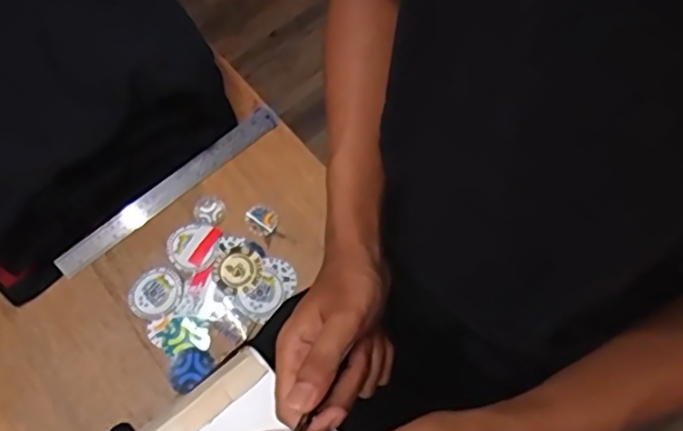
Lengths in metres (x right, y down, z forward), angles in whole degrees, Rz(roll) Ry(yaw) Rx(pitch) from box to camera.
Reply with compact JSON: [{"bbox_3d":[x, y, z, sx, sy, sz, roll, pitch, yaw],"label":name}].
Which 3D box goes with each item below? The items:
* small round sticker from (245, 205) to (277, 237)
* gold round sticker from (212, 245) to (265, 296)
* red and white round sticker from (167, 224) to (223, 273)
[{"bbox_3d":[-0.100,0.005,0.780,0.039,0.004,0.037,2,71,-6],"label":"small round sticker"},{"bbox_3d":[-0.125,0.066,0.755,0.058,0.004,0.060,0,70,1],"label":"gold round sticker"},{"bbox_3d":[-0.182,0.037,0.766,0.063,0.004,0.062,0,70,1],"label":"red and white round sticker"}]

